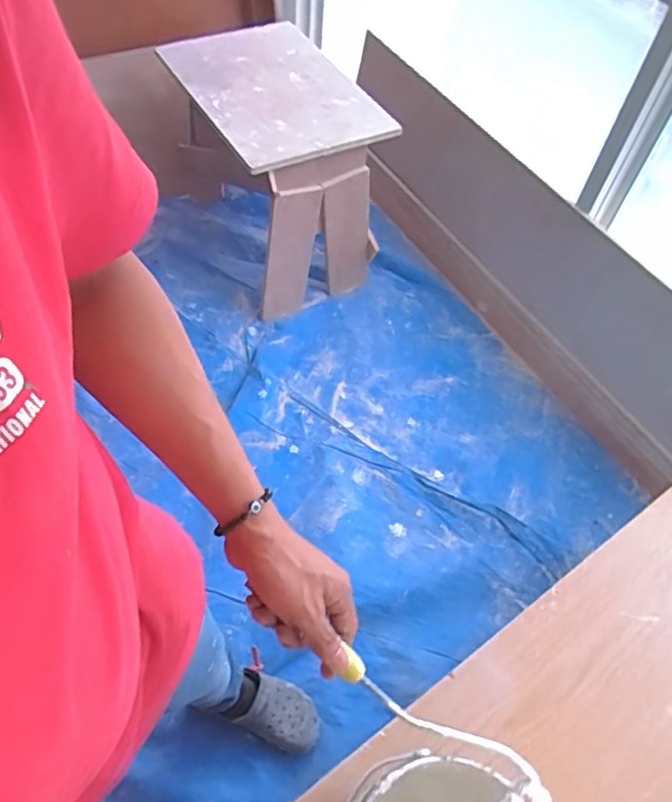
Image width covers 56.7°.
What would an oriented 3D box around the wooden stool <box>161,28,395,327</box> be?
[{"bbox_3d":[-0.187,-0.666,1.854,0.407,0.586,0.592,-24,61,-20],"label":"wooden stool"}]

